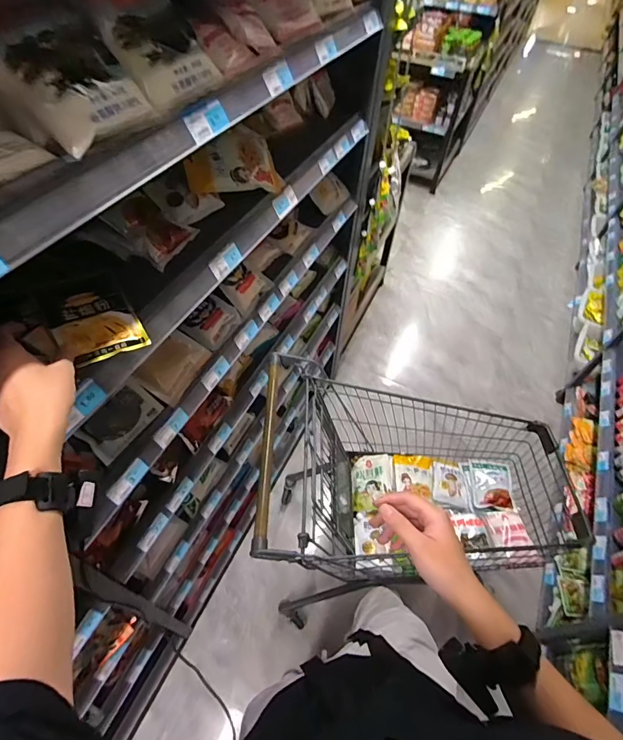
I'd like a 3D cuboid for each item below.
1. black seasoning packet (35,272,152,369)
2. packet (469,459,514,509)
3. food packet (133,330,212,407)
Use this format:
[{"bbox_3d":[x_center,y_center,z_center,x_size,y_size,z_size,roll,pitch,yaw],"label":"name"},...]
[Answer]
[{"bbox_3d":[-0.299,-0.073,0.560,0.103,0.017,0.134,-24,73,-31],"label":"black seasoning packet"},{"bbox_3d":[0.564,0.354,1.284,0.119,0.039,0.164,7,52,2],"label":"packet"},{"bbox_3d":[-0.270,-0.008,0.798,0.083,0.051,0.139,20,54,12],"label":"food packet"}]

